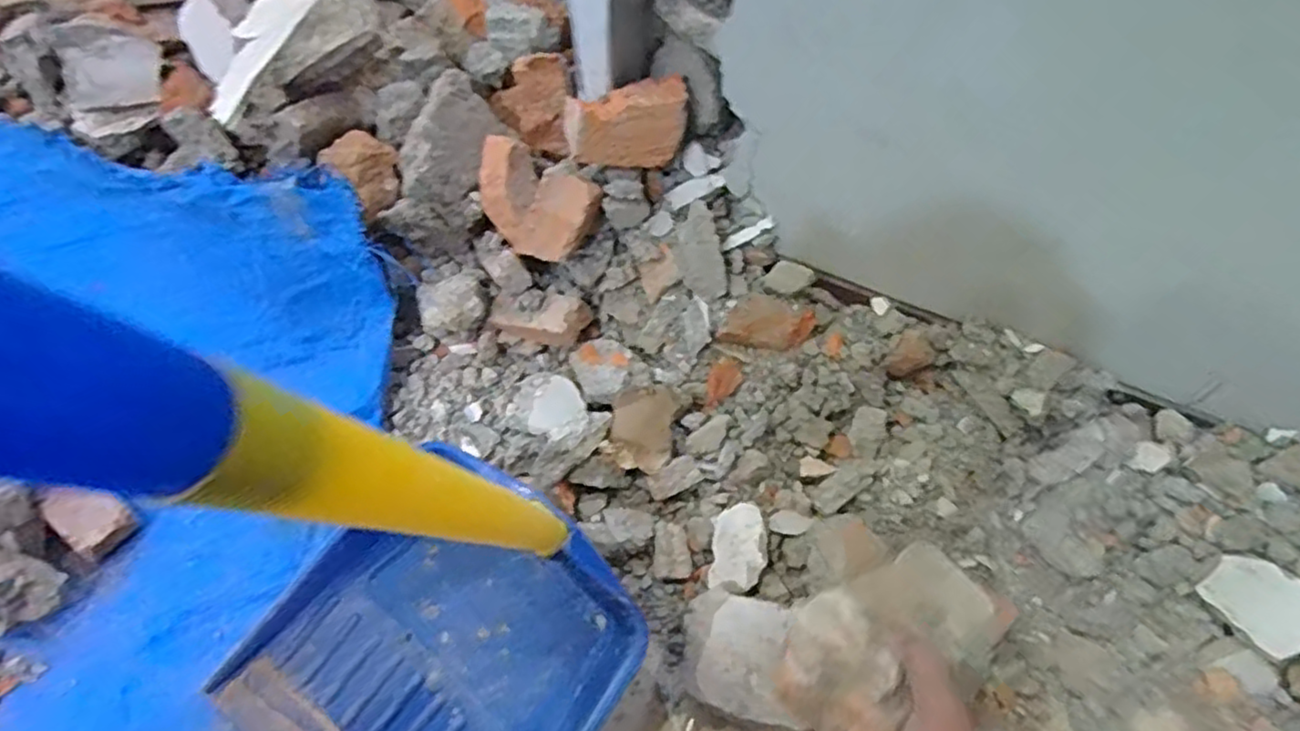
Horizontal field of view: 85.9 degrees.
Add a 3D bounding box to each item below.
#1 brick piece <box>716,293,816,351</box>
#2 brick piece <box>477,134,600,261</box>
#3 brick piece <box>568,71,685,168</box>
[{"bbox_3d":[0.108,-0.040,0.639,0.089,0.037,0.041,2,66,0],"label":"brick piece"},{"bbox_3d":[-0.103,-0.143,0.611,0.115,0.052,0.081,34,105,13],"label":"brick piece"},{"bbox_3d":[-0.018,-0.204,0.583,0.102,0.050,0.053,-17,67,-8],"label":"brick piece"}]

